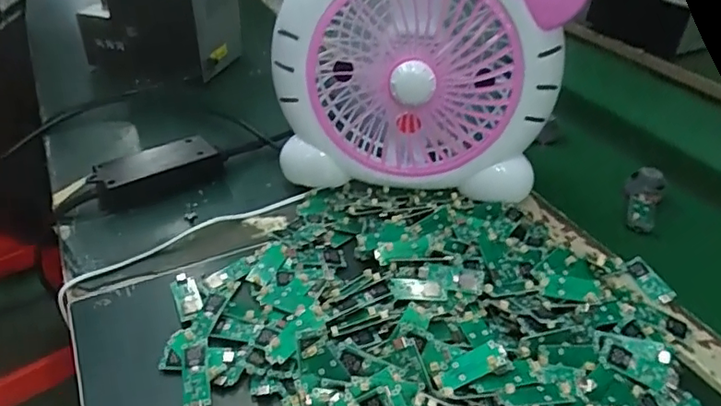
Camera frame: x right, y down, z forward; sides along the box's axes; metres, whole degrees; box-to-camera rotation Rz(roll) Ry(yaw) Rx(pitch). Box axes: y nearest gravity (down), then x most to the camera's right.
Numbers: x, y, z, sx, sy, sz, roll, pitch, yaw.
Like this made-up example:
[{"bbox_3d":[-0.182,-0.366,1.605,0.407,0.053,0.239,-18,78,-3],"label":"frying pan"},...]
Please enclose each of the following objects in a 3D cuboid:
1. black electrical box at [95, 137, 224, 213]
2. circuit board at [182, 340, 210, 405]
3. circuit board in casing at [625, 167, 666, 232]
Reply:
[{"bbox_3d":[-0.203,-0.032,0.572,0.121,0.034,0.051,-16,41,-20],"label":"black electrical box"},{"bbox_3d":[-0.114,0.117,0.388,0.017,0.004,0.050,-8,39,-11],"label":"circuit board"},{"bbox_3d":[0.284,-0.006,0.567,0.033,0.026,0.075,20,42,23],"label":"circuit board in casing"}]

